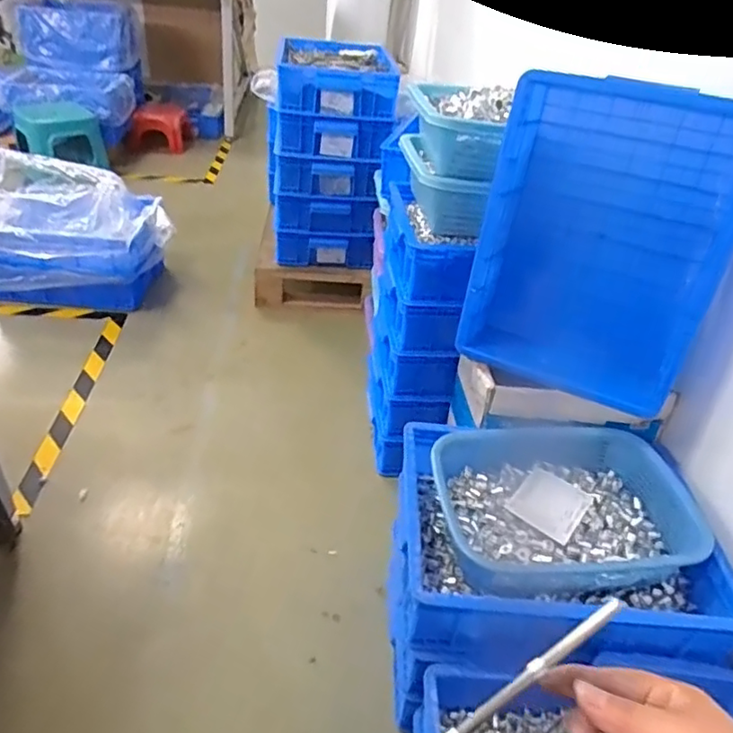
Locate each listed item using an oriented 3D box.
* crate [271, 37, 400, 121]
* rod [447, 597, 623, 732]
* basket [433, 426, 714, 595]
[{"bbox_3d":[-0.080,-0.765,1.588,0.307,0.113,0.304,2,37,-6],"label":"crate"},{"bbox_3d":[0.083,0.203,0.365,0.182,0.007,0.011,-39,48,-2],"label":"rod"},{"bbox_3d":[0.262,0.186,0.836,0.332,0.095,0.251,1,37,-8],"label":"basket"}]

